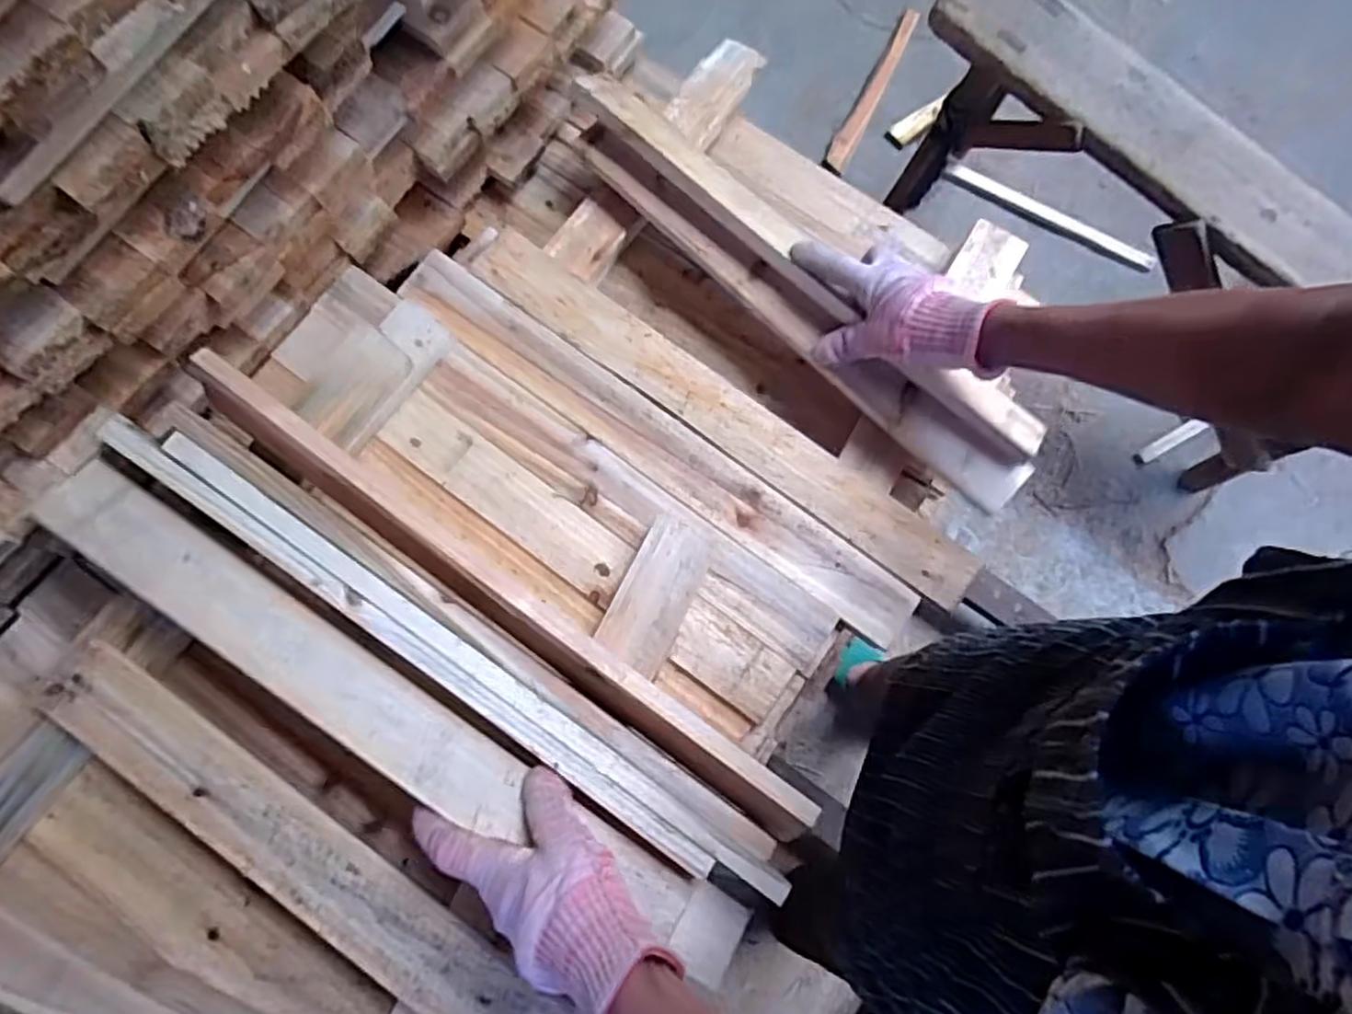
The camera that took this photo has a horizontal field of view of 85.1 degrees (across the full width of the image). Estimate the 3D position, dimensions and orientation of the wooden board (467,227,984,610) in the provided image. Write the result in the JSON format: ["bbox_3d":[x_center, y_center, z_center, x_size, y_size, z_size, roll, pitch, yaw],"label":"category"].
[{"bbox_3d":[0.034,-0.084,0.605,0.483,0.010,0.048,36,78,7],"label":"wooden board"}]

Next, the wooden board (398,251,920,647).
[{"bbox_3d":[-0.025,-0.048,0.596,0.486,0.011,0.070,36,78,7],"label":"wooden board"}]

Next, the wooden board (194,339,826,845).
[{"bbox_3d":[-0.127,0.059,0.530,0.519,0.090,0.030,36,78,7],"label":"wooden board"}]

